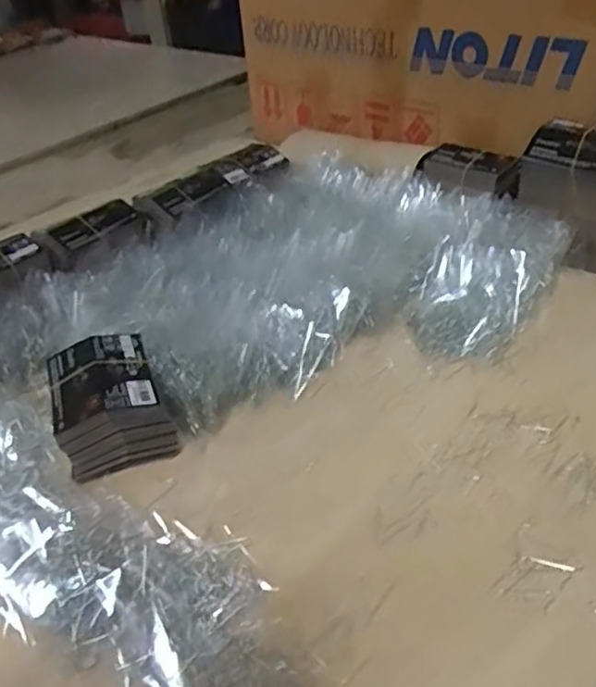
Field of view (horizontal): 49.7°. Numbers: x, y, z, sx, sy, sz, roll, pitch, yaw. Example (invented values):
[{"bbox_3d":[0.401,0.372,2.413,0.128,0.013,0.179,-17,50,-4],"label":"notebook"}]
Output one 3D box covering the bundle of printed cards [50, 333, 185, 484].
[{"bbox_3d":[-0.151,0.049,0.516,0.079,0.068,0.104,-19,39,-16],"label":"bundle of printed cards"}]

